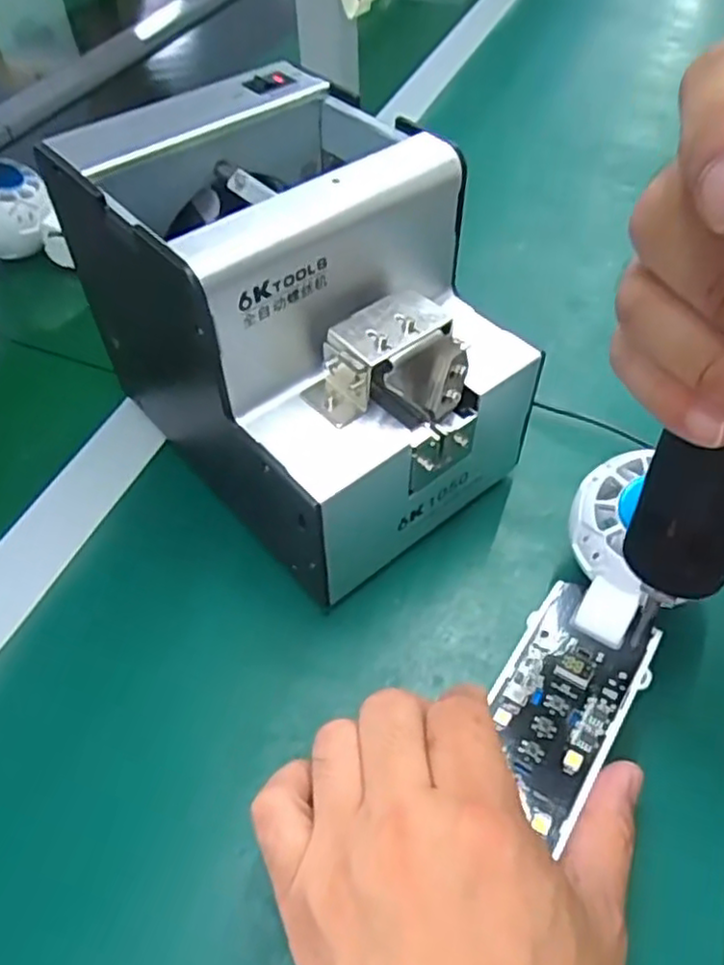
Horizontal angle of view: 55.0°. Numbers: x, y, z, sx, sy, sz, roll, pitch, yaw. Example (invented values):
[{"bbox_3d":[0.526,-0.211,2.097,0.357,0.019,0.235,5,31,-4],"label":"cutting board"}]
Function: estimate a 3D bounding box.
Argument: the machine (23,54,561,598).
[{"bbox_3d":[-0.025,-0.068,0.311,0.121,0.144,0.171,-33,61,-25],"label":"machine"}]

